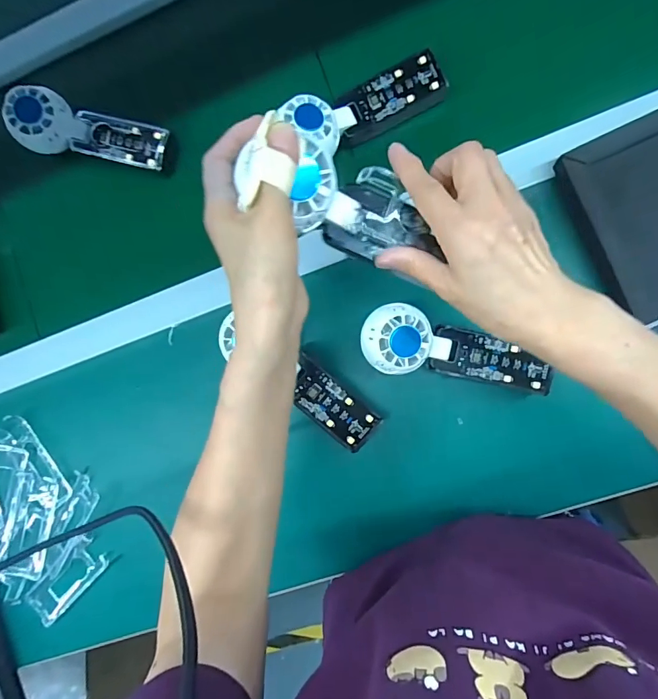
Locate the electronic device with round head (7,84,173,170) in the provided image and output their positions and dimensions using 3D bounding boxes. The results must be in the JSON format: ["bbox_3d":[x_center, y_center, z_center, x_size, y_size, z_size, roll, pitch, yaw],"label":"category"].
[{"bbox_3d":[-0.245,-0.225,0.449,0.153,0.032,0.056,12,90,-4],"label":"electronic device with round head"}]

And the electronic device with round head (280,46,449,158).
[{"bbox_3d":[0.032,-0.230,0.414,0.157,0.034,0.048,-23,85,-8],"label":"electronic device with round head"}]

